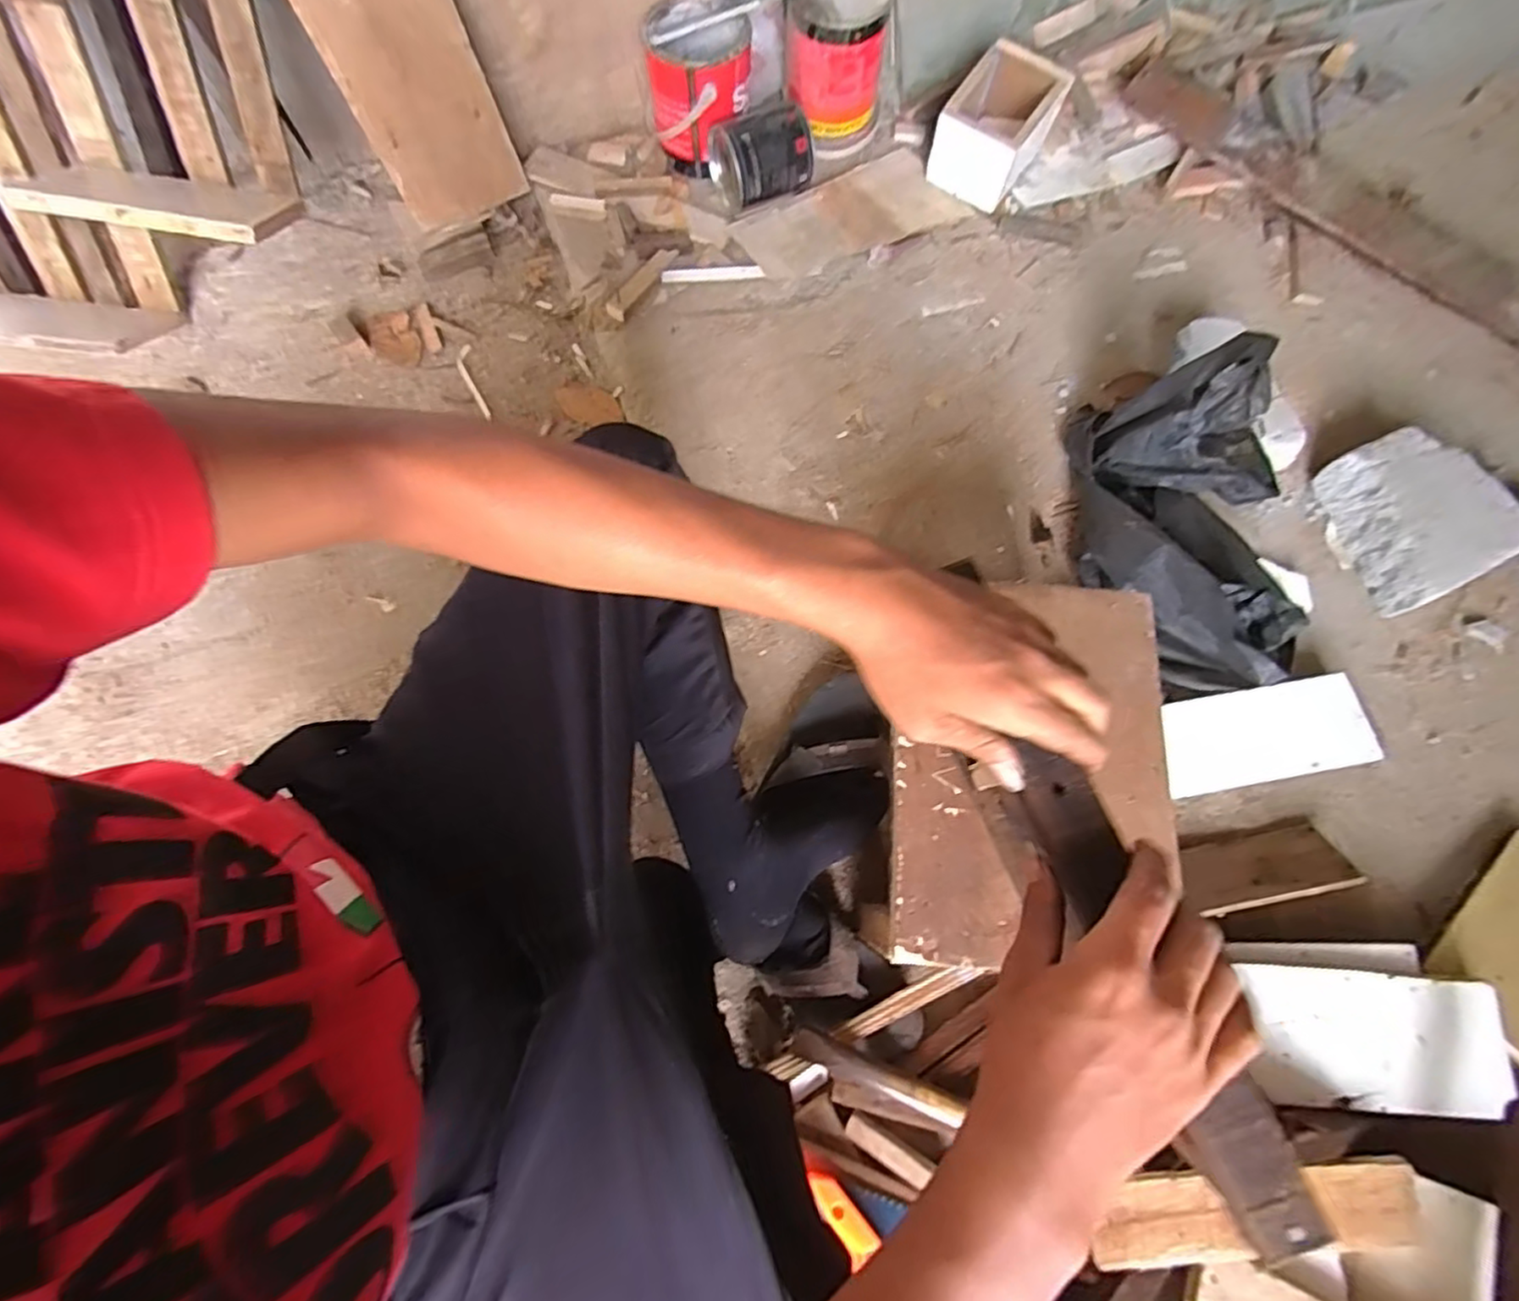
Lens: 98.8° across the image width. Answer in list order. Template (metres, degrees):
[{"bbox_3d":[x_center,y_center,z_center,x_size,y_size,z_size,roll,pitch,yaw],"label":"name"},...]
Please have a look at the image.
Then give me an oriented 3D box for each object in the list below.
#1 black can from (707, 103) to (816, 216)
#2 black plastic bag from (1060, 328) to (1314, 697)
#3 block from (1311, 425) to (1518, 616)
[{"bbox_3d":[0.005,-0.725,0.953,0.138,0.092,0.093,-20,74,-6],"label":"black can"},{"bbox_3d":[0.489,-0.146,0.736,0.176,0.198,0.374,4,72,0],"label":"black plastic bag"},{"bbox_3d":[0.824,-0.170,0.817,0.186,0.065,0.200,-20,74,-6],"label":"block"}]

